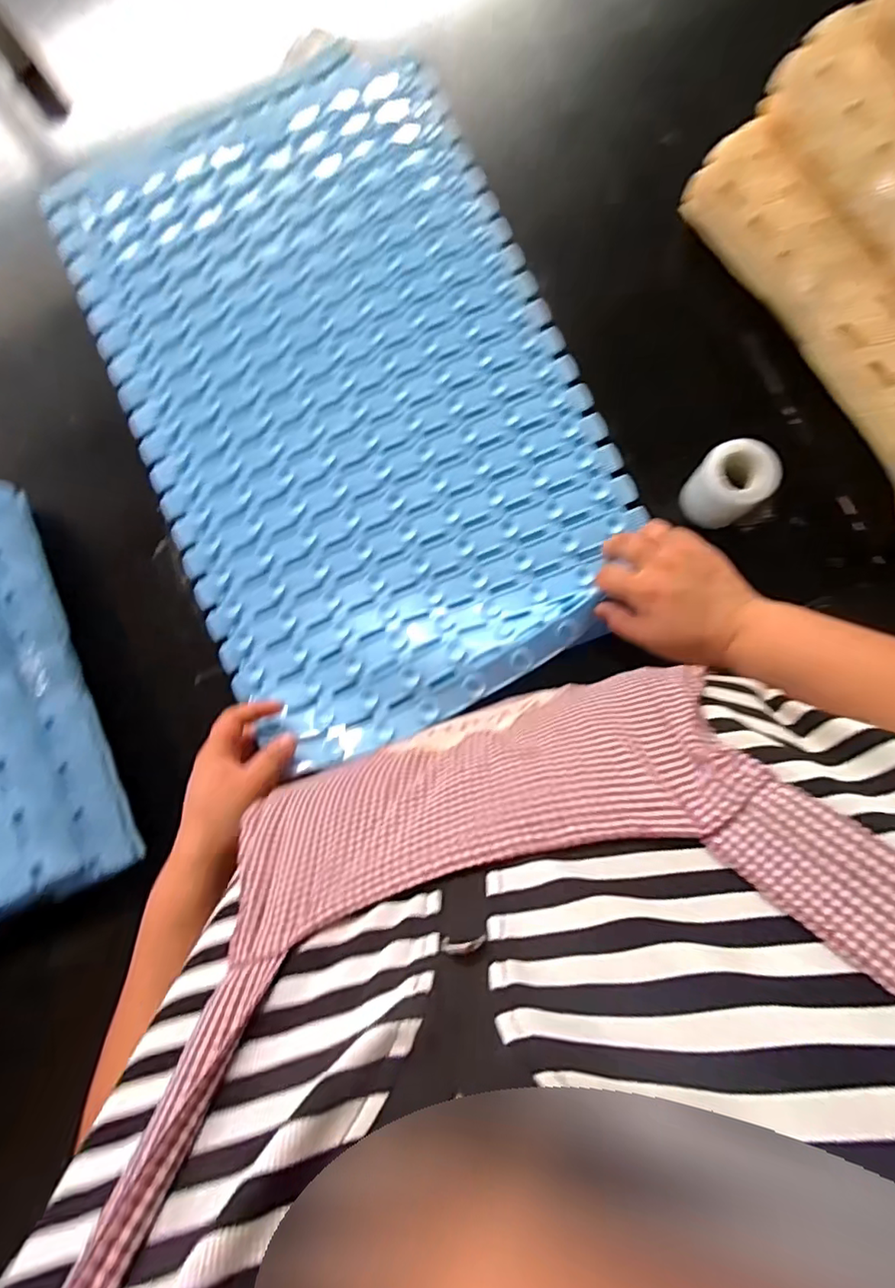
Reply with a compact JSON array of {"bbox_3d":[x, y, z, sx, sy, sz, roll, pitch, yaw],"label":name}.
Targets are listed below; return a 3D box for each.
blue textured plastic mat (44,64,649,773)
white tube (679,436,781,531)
[{"bbox_3d":[-0.119,-0.285,0.567,0.431,0.038,0.731,-25,80,1],"label":"blue textured plastic mat"},{"bbox_3d":[0.254,-0.143,0.508,0.062,0.076,0.060,-1,83,5],"label":"white tube"}]

